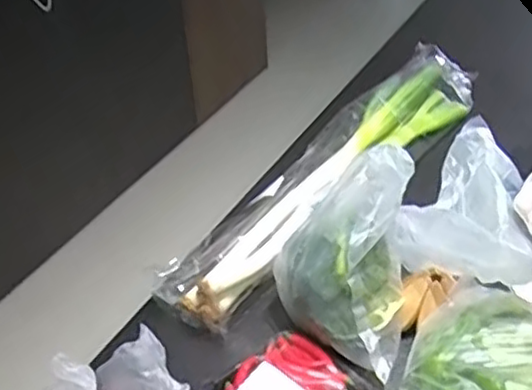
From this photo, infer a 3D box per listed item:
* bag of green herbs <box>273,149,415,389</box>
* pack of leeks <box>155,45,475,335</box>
[{"bbox_3d":[0.078,0.061,0.714,0.134,0.186,0.134,10,40,17],"label":"bag of green herbs"},{"bbox_3d":[0.105,-0.039,0.966,0.126,0.063,0.635,25,46,32],"label":"pack of leeks"}]

